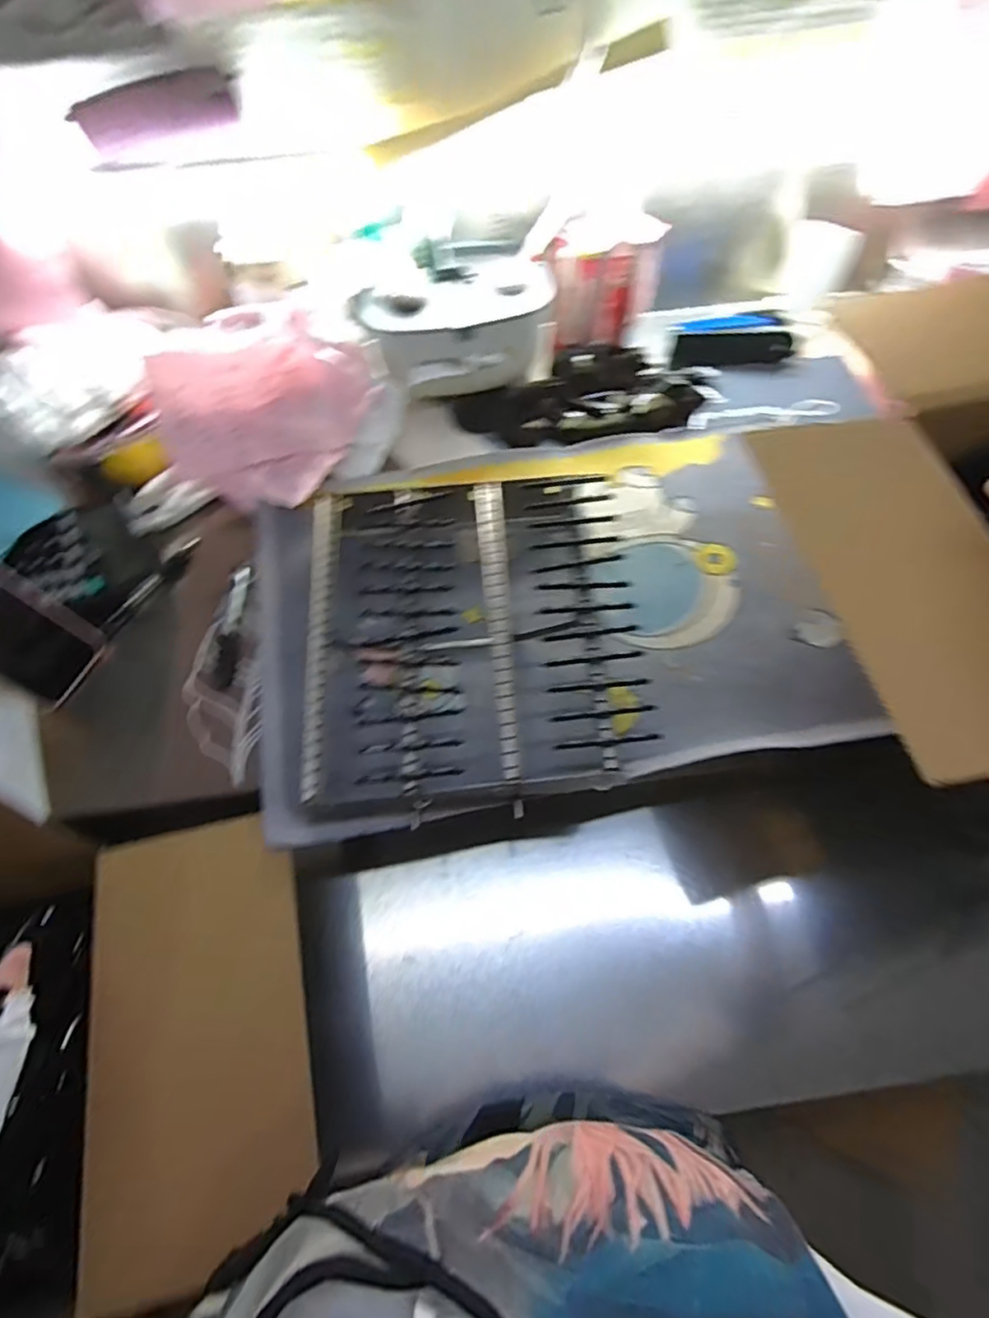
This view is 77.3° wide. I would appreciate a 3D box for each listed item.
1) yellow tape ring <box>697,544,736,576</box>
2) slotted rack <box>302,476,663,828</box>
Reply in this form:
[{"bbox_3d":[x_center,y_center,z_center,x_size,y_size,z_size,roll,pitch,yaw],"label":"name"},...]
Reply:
[{"bbox_3d":[0.224,-0.100,0.624,0.037,0.009,0.037,0,62,1],"label":"yellow tape ring"},{"bbox_3d":[-0.011,-0.031,0.556,0.294,0.056,0.301,-6,62,-2],"label":"slotted rack"}]

